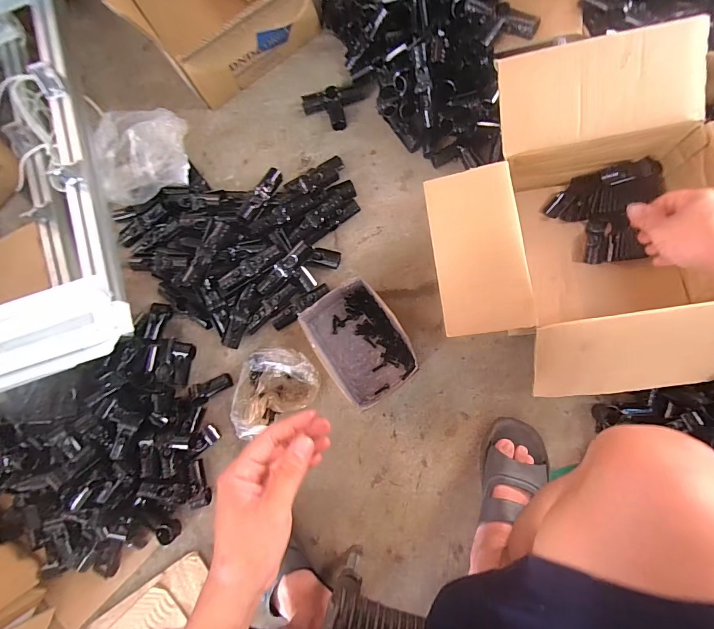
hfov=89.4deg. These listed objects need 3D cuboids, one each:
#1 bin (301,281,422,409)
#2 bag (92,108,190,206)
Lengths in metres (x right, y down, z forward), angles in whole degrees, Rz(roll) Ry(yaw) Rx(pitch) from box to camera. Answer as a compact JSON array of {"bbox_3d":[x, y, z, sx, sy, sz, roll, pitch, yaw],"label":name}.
[{"bbox_3d":[0.008,0.052,0.648,0.141,0.095,0.196,-35,80,1],"label":"bin"},{"bbox_3d":[-0.421,-0.333,0.745,0.174,0.107,0.210,-1,82,6],"label":"bag"}]

